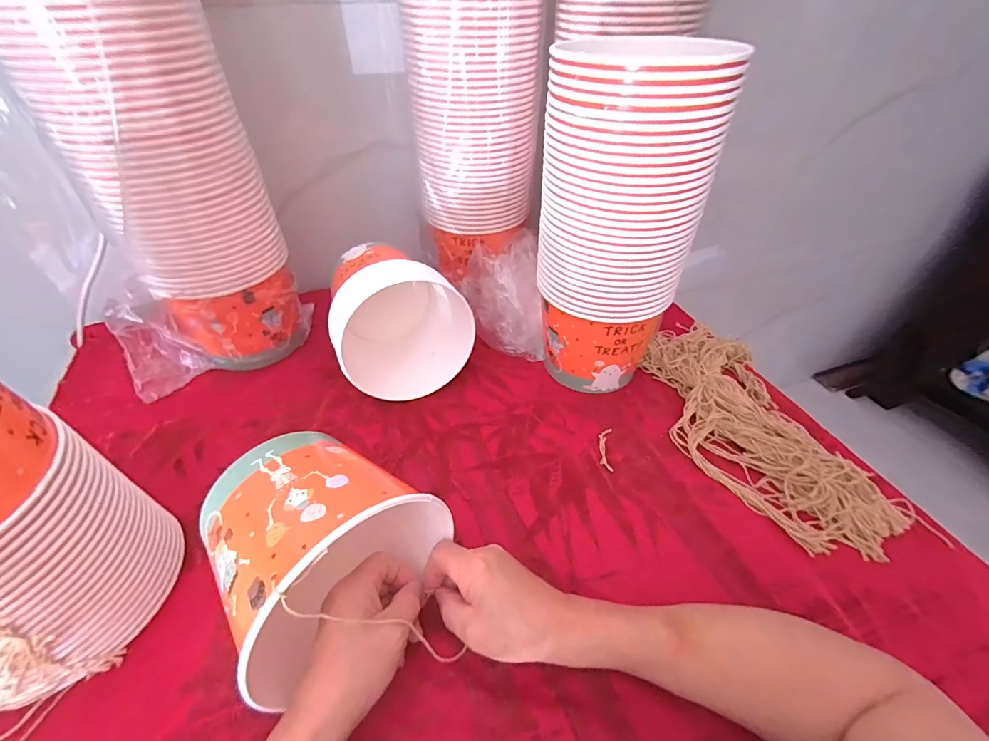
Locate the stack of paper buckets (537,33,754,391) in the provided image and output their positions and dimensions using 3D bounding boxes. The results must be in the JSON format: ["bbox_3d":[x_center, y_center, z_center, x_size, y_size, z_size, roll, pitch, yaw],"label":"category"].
[{"bbox_3d":[0.132,-0.131,0.460,0.129,0.360,0.129,-19,47,-19],"label":"stack of paper buckets"}]

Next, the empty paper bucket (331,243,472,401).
[{"bbox_3d":[-0.133,-0.080,0.561,0.164,0.146,0.196,-16,45,-15],"label":"empty paper bucket"}]

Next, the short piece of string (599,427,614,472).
[{"bbox_3d":[0.132,0.091,0.489,0.015,0.004,0.057,6,44,6],"label":"short piece of string"}]

